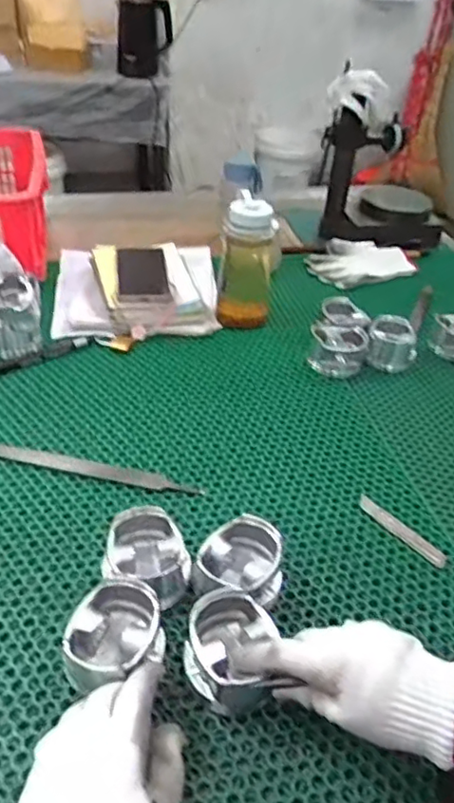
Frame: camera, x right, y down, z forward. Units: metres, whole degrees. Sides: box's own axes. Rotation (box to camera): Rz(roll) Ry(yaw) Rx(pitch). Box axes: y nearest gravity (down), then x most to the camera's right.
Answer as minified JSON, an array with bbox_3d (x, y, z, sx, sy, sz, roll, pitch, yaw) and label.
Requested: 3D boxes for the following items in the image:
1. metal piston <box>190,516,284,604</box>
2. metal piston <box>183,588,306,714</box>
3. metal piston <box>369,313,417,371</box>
[{"bbox_3d":[0.011,0.139,0.516,0.074,0.052,0.086,9,37,6],"label":"metal piston"},{"bbox_3d":[0.004,0.186,0.447,0.067,0.055,0.073,-8,38,-17],"label":"metal piston"},{"bbox_3d":[0.230,-0.081,0.840,0.067,0.054,0.066,9,37,6],"label":"metal piston"}]

